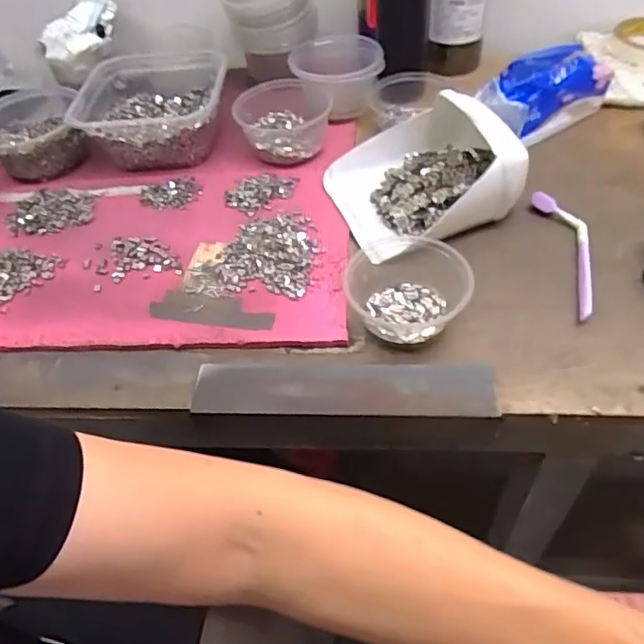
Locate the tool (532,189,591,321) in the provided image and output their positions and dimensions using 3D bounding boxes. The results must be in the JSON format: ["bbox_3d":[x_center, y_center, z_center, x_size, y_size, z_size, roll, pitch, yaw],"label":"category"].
[{"bbox_3d":[0.244,-0.069,0.541,0.040,0.023,0.160,-5,48,2],"label":"tool"}]

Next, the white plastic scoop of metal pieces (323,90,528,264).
[{"bbox_3d":[0.102,-0.163,0.588,0.173,0.076,0.158,-15,48,-7],"label":"white plastic scoop of metal pieces"}]

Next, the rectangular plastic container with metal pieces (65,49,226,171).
[{"bbox_3d":[-0.209,-0.267,0.710,0.174,0.070,0.172,0,48,6],"label":"rectangular plastic container with metal pieces"}]

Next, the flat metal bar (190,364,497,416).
[{"bbox_3d":[0.016,0.056,0.469,0.246,0.007,0.051,0,50,7],"label":"flat metal bar"}]

